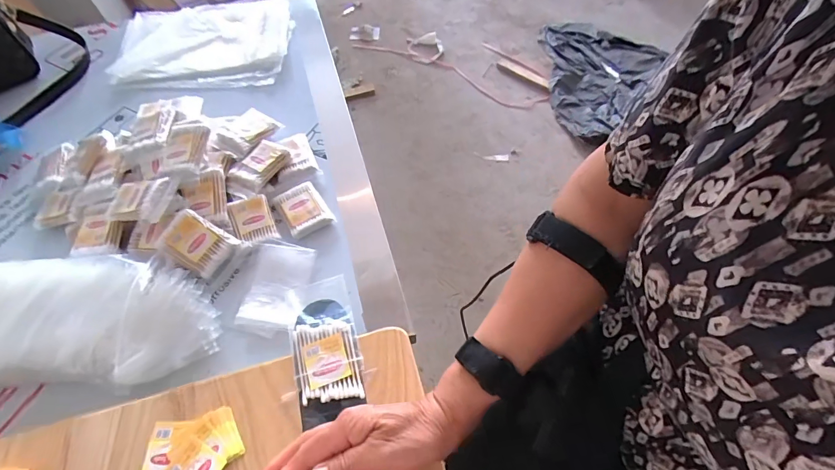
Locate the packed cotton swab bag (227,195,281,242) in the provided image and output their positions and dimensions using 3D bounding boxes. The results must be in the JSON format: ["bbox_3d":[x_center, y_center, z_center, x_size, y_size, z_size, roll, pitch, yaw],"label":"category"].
[{"bbox_3d":[-0.217,-0.018,0.539,0.050,0.018,0.068,-21,71,-18],"label":"packed cotton swab bag"}]

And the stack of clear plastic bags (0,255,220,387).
[{"bbox_3d":[-0.383,0.092,0.436,0.302,0.072,0.135,-6,58,-2],"label":"stack of clear plastic bags"}]

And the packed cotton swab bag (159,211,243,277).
[{"bbox_3d":[-0.270,0.011,0.501,0.073,0.019,0.059,36,68,-11],"label":"packed cotton swab bag"}]

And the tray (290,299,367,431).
[{"bbox_3d":[-0.077,0.160,0.369,0.061,0.011,0.217,-12,59,-7],"label":"tray"}]

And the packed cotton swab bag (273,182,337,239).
[{"bbox_3d":[-0.156,-0.037,0.554,0.059,0.016,0.079,-29,61,-15],"label":"packed cotton swab bag"}]

